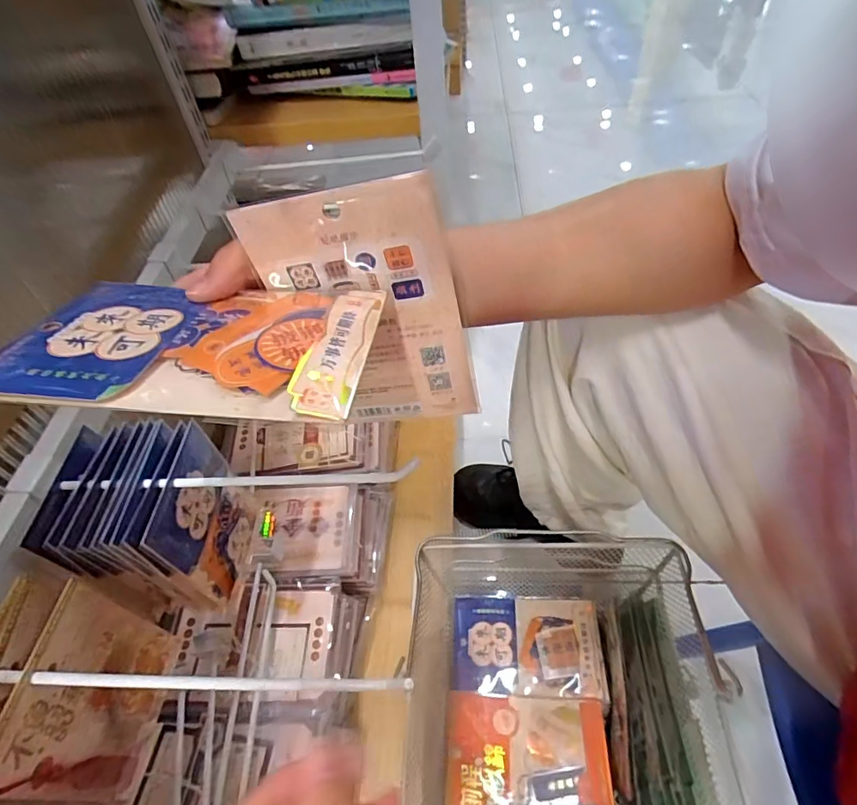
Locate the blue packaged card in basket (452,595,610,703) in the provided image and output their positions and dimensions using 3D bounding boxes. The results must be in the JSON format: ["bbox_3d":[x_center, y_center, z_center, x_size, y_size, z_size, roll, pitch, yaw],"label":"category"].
[{"bbox_3d":[0.098,0.246,0.500,0.146,0.019,0.090,1,52,6],"label":"blue packaged card in basket"}]

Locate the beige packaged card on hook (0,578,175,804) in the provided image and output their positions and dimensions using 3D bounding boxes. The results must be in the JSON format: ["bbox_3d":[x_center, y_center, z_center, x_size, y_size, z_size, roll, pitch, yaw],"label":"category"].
[{"bbox_3d":[-0.199,0.177,0.298,0.012,0.116,0.100,0,52,5],"label":"beige packaged card on hook"}]

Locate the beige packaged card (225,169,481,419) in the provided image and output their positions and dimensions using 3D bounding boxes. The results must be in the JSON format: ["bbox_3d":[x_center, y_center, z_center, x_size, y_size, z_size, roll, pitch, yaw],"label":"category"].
[{"bbox_3d":[-0.027,-0.040,0.249,0.084,0.138,0.004,-9,44,9],"label":"beige packaged card"}]

